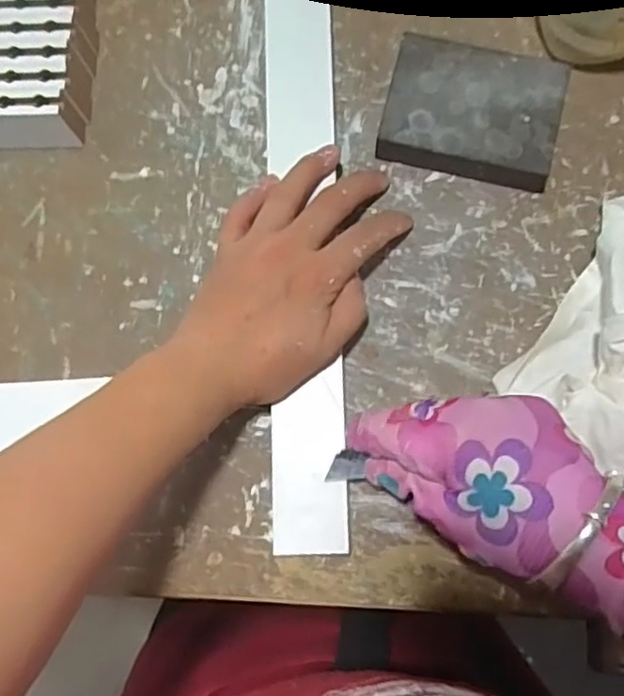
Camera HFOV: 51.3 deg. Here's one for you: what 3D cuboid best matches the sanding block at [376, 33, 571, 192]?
[{"bbox_3d":[0.093,-0.137,0.381,0.097,0.026,0.071,11,82,4],"label":"sanding block"}]

